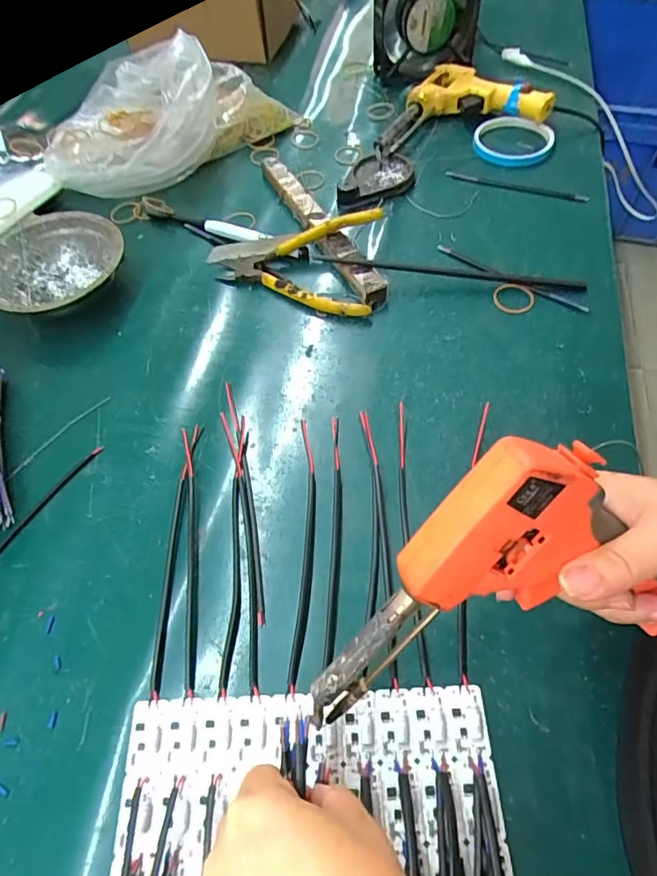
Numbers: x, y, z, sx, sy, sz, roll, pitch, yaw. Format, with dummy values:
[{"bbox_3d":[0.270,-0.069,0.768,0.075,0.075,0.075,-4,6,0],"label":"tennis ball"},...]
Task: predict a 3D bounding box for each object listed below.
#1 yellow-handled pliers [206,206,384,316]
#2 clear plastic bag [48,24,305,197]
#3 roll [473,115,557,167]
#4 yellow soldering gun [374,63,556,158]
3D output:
[{"bbox_3d":[-0.035,-0.165,0.465,0.154,0.042,0.100,8,59,8],"label":"yellow-handled pliers"},{"bbox_3d":[-0.161,-0.329,0.533,0.253,0.122,0.116,-14,59,-6],"label":"clear plastic bag"},{"bbox_3d":[0.206,-0.328,0.566,0.087,0.012,0.093,-1,58,2],"label":"roll"},{"bbox_3d":[0.141,-0.387,0.588,0.216,0.031,0.109,-18,59,-8],"label":"yellow soldering gun"}]

